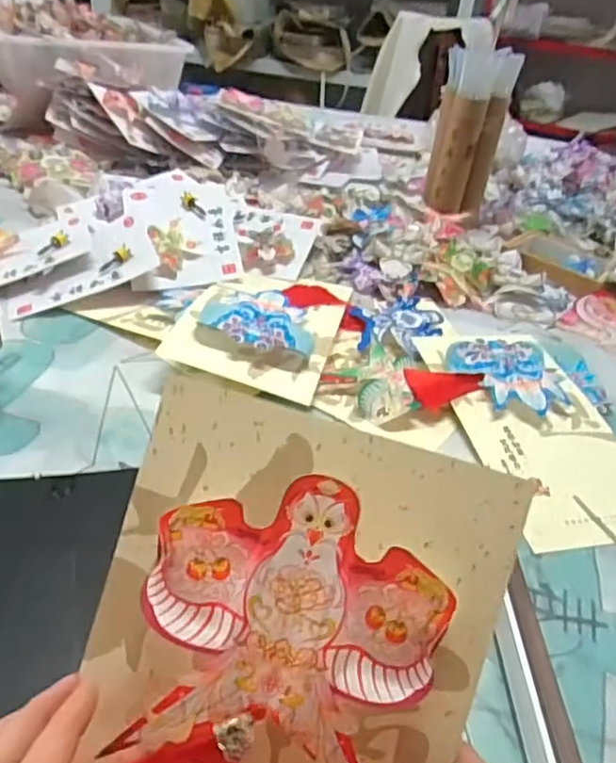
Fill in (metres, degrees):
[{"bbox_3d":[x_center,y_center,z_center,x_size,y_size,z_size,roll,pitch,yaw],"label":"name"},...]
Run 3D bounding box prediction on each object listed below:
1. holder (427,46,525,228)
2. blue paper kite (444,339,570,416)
[{"bbox_3d":[0.281,-0.432,1.125,0.118,0.253,0.090,12,36,6],"label":"holder"},{"bbox_3d":[0.244,-0.006,0.748,0.131,0.025,0.129,-10,39,-23],"label":"blue paper kite"}]

